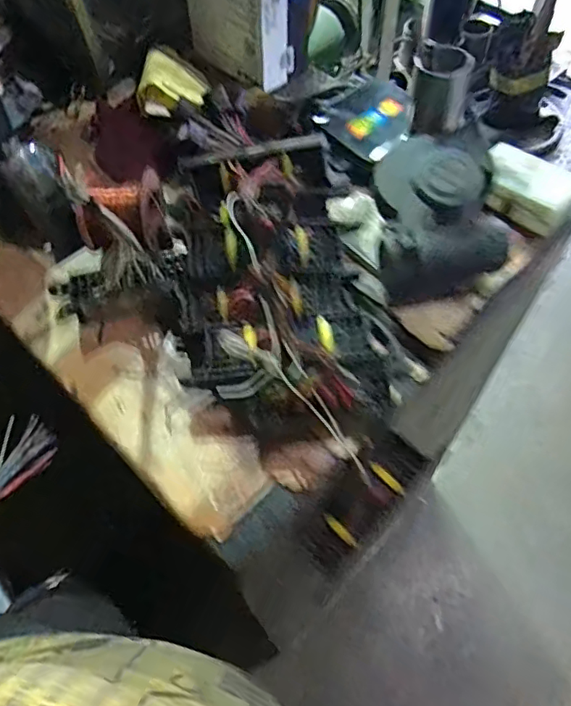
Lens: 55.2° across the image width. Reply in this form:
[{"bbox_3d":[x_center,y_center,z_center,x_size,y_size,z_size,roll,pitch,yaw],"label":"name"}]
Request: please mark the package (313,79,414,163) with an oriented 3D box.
[{"bbox_3d":[0.098,-0.260,0.611,0.081,0.022,0.101,40,68,23],"label":"package"}]

